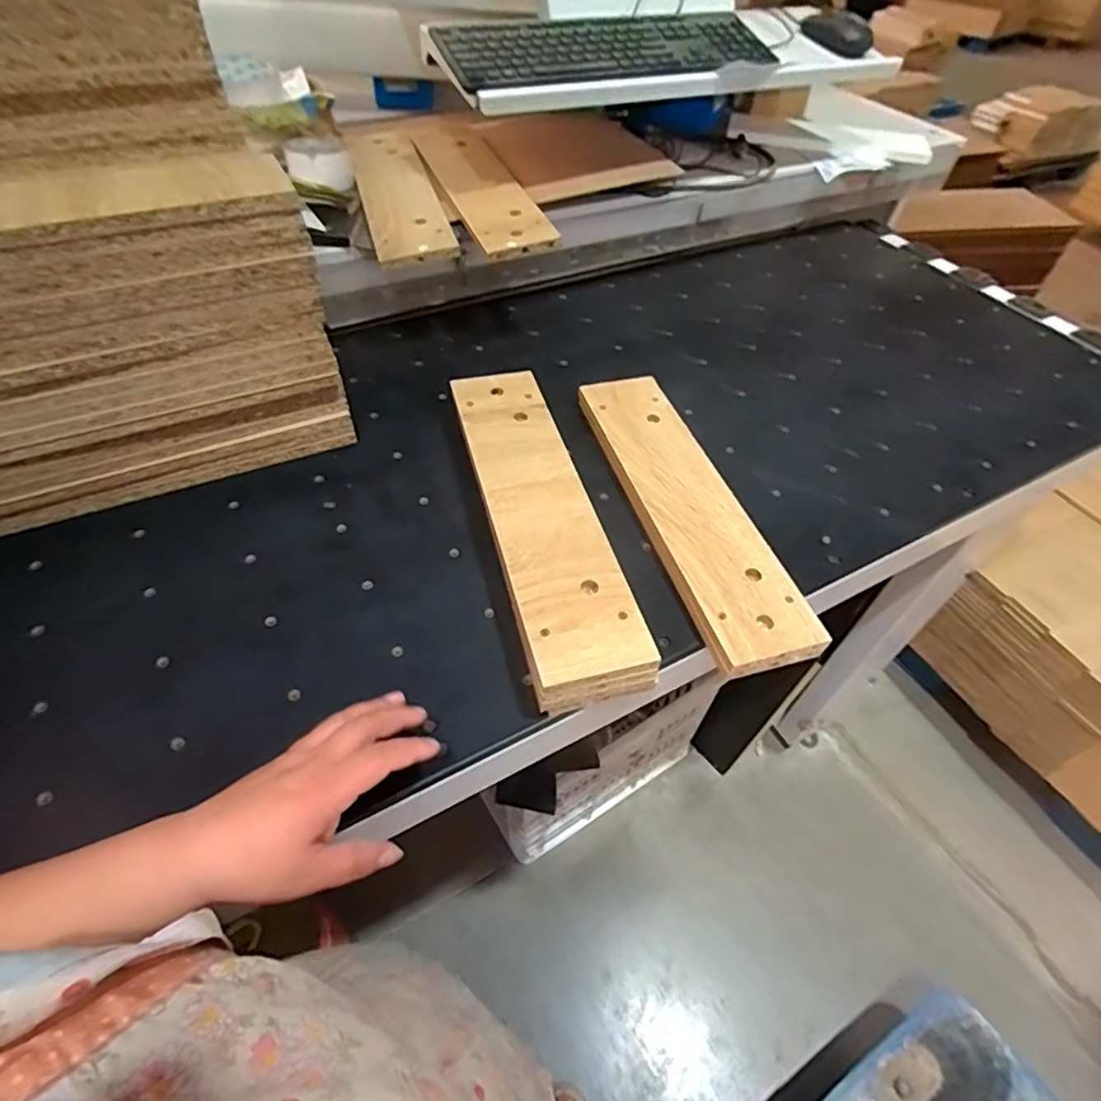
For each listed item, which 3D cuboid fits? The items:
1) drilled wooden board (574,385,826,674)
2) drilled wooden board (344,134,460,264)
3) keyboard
[{"bbox_3d":[0.129,-0.049,0.601,0.097,0.020,0.365,-12,51,-13],"label":"drilled wooden board"},{"bbox_3d":[-0.198,-0.460,0.780,0.090,0.028,0.354,-13,52,-13],"label":"drilled wooden board"},{"bbox_3d":[0.075,-0.607,0.749,0.417,0.025,0.122,-17,70,-16],"label":"keyboard"}]

